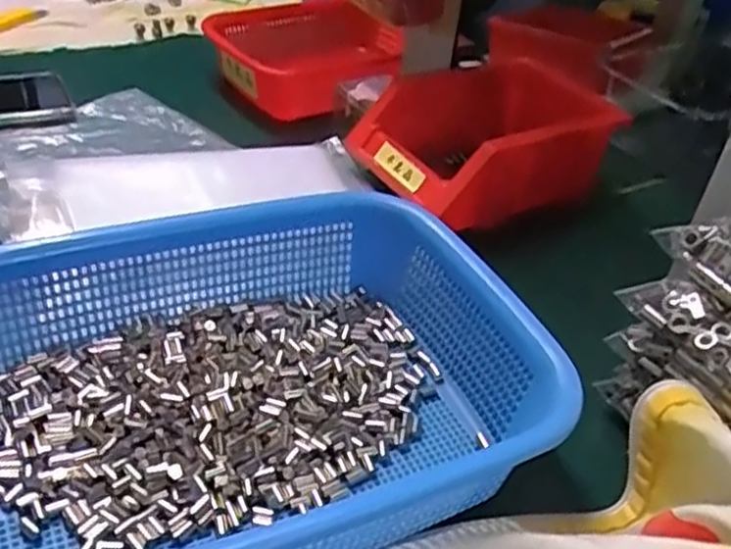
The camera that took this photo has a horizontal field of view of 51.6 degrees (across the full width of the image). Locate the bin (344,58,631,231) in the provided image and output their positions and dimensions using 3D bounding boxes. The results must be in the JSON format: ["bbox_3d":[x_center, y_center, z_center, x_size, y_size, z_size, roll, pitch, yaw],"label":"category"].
[{"bbox_3d":[0.091,-0.099,0.597,0.170,0.084,0.121,-17,44,-29],"label":"bin"}]

